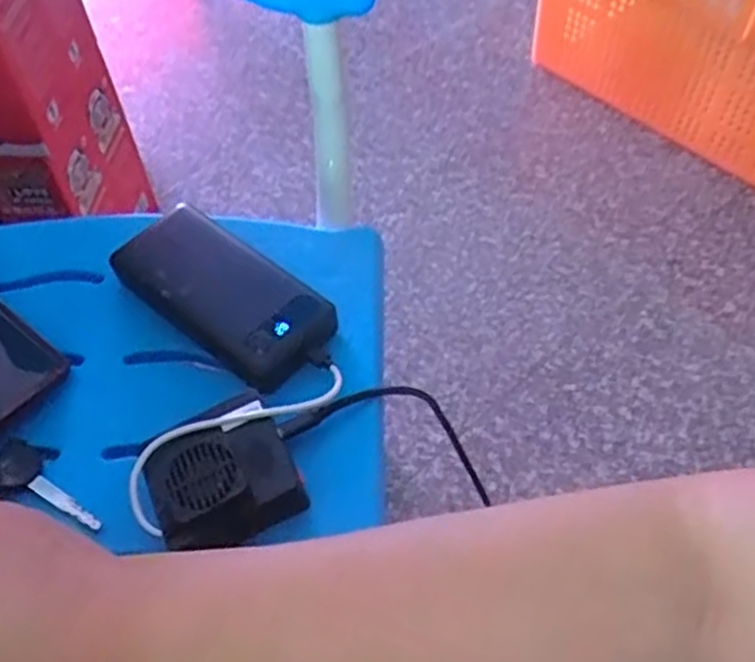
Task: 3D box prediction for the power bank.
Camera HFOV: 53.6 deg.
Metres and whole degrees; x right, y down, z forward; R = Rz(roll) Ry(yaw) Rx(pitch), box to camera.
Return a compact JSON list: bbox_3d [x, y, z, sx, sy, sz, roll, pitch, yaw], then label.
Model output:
[{"bbox_3d":[-0.103,-0.024,0.509,0.164,0.032,0.072,36,63,23],"label":"power bank"}]

